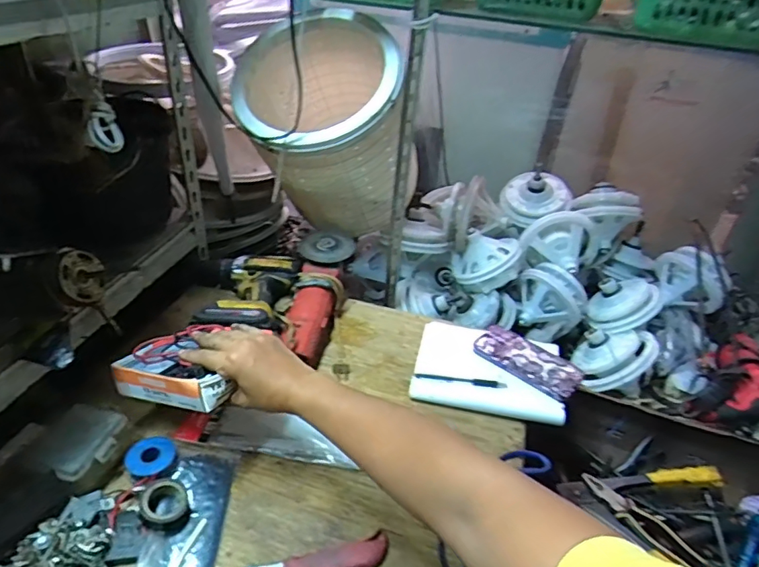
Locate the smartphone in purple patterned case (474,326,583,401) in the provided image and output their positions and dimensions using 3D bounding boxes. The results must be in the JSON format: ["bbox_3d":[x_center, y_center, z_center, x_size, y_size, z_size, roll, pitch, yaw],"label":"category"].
[{"bbox_3d":[0.233,0.118,0.801,0.163,0.013,0.083,30,41,31],"label":"smartphone in purple patterned case"}]

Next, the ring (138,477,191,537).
[{"bbox_3d":[-0.236,0.241,0.560,0.049,0.031,0.057,-9,37,-20],"label":"ring"}]

